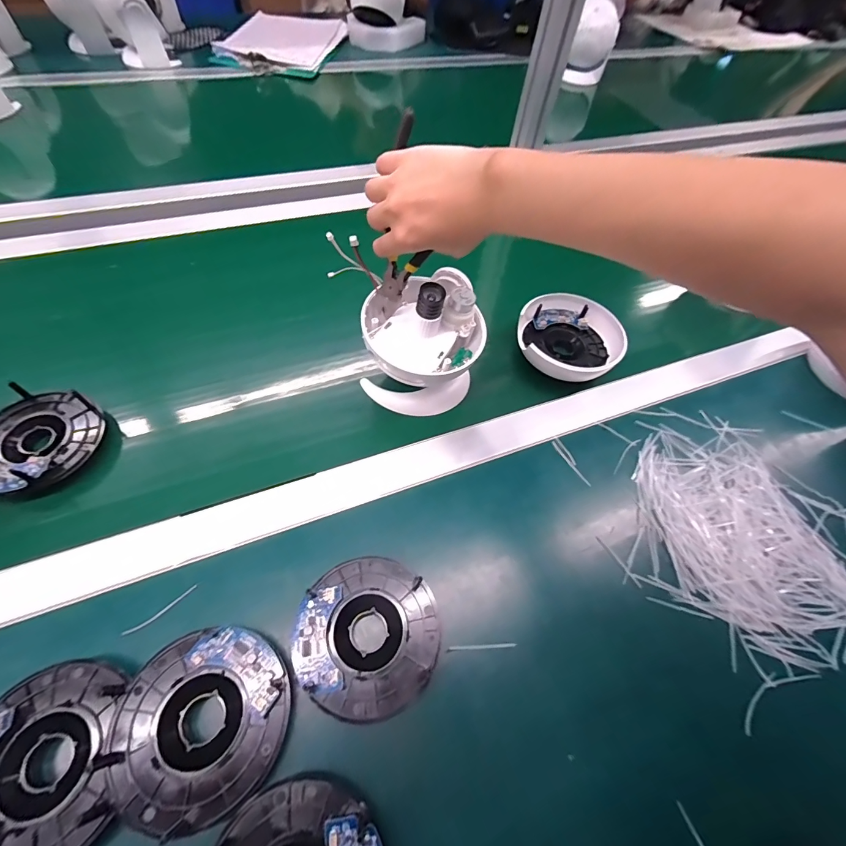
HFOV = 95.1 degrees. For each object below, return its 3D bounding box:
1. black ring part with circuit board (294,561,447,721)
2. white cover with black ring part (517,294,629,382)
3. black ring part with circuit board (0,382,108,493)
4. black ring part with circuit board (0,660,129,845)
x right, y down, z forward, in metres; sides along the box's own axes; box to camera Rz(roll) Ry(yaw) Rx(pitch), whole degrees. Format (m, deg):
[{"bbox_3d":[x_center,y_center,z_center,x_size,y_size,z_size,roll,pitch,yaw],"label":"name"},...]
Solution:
[{"bbox_3d":[-0.038,0.153,0.283,0.101,0.031,0.098,2,59,-3],"label":"black ring part with circuit board"},{"bbox_3d":[0.165,-0.094,0.446,0.115,0.038,0.114,-37,68,-23],"label":"white cover with black ring part"},{"bbox_3d":[-0.341,0.013,0.338,0.096,0.025,0.099,17,59,6],"label":"black ring part with circuit board"},{"bbox_3d":[-0.233,0.202,0.227,0.092,0.018,0.098,-10,60,-10],"label":"black ring part with circuit board"}]

